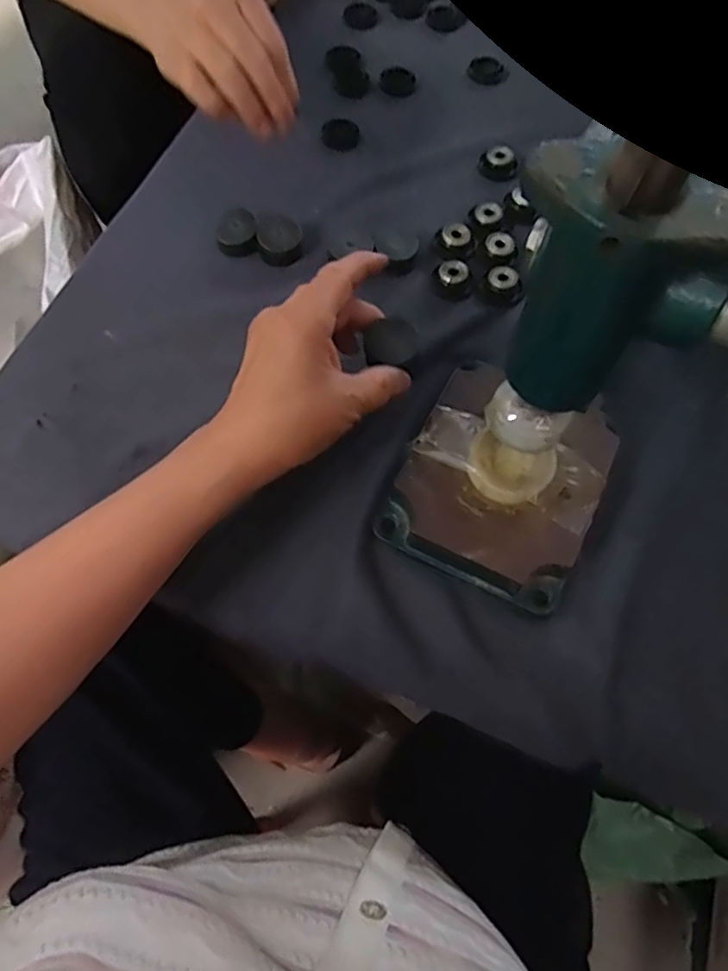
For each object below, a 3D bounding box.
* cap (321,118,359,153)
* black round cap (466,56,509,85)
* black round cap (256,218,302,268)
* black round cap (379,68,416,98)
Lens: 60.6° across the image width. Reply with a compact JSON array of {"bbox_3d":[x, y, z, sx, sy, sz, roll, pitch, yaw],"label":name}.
[{"bbox_3d":[-0.020,-0.300,0.530,0.031,0.004,0.036,6,64,0],"label":"cap"},{"bbox_3d":[0.114,-0.382,0.574,0.037,0.004,0.037,1,64,-2],"label":"black round cap"},{"bbox_3d":[-0.062,-0.179,0.463,0.032,0.016,0.035,1,64,-2],"label":"black round cap"},{"bbox_3d":[0.031,-0.367,0.566,0.032,0.004,0.042,6,64,0],"label":"black round cap"}]

